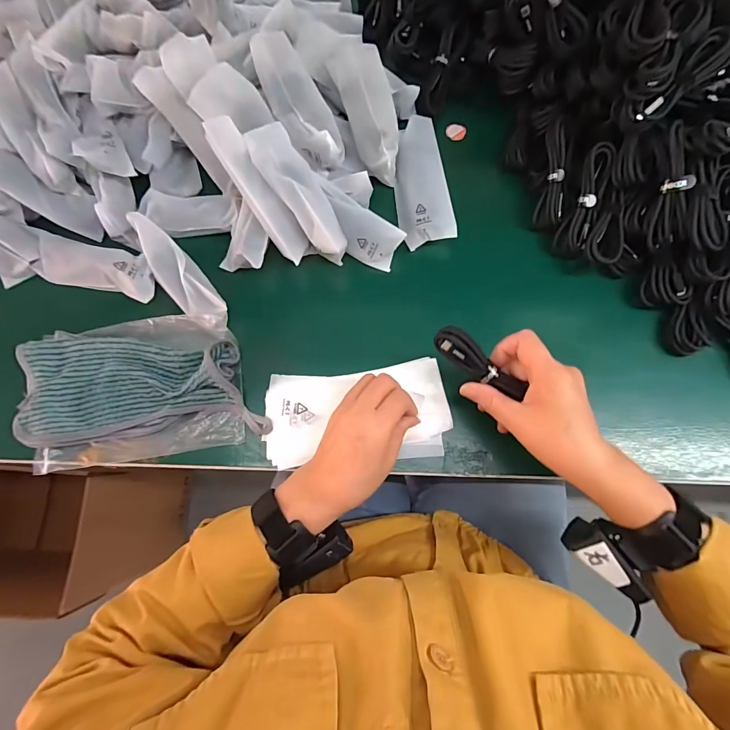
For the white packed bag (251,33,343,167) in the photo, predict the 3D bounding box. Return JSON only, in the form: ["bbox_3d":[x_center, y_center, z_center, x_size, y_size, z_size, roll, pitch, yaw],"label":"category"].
[{"bbox_3d":[-0.070,-0.286,0.405,0.054,0.036,0.144,-31,96,-6],"label":"white packed bag"}]

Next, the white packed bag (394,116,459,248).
[{"bbox_3d":[0.063,-0.210,0.434,0.056,0.023,0.153,-9,76,0],"label":"white packed bag"}]

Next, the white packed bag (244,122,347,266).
[{"bbox_3d":[-0.066,-0.181,0.399,0.049,0.031,0.150,-33,96,-6],"label":"white packed bag"}]

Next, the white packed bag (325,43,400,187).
[{"bbox_3d":[0.006,-0.287,0.424,0.055,0.042,0.152,-15,89,-2],"label":"white packed bag"}]

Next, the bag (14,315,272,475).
[{"bbox_3d":[-0.225,0.021,0.382,0.233,0.028,0.144,-8,76,0],"label":"bag"}]

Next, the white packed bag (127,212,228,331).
[{"bbox_3d":[-0.198,-0.095,0.396,0.040,0.033,0.149,-41,78,-8],"label":"white packed bag"}]

